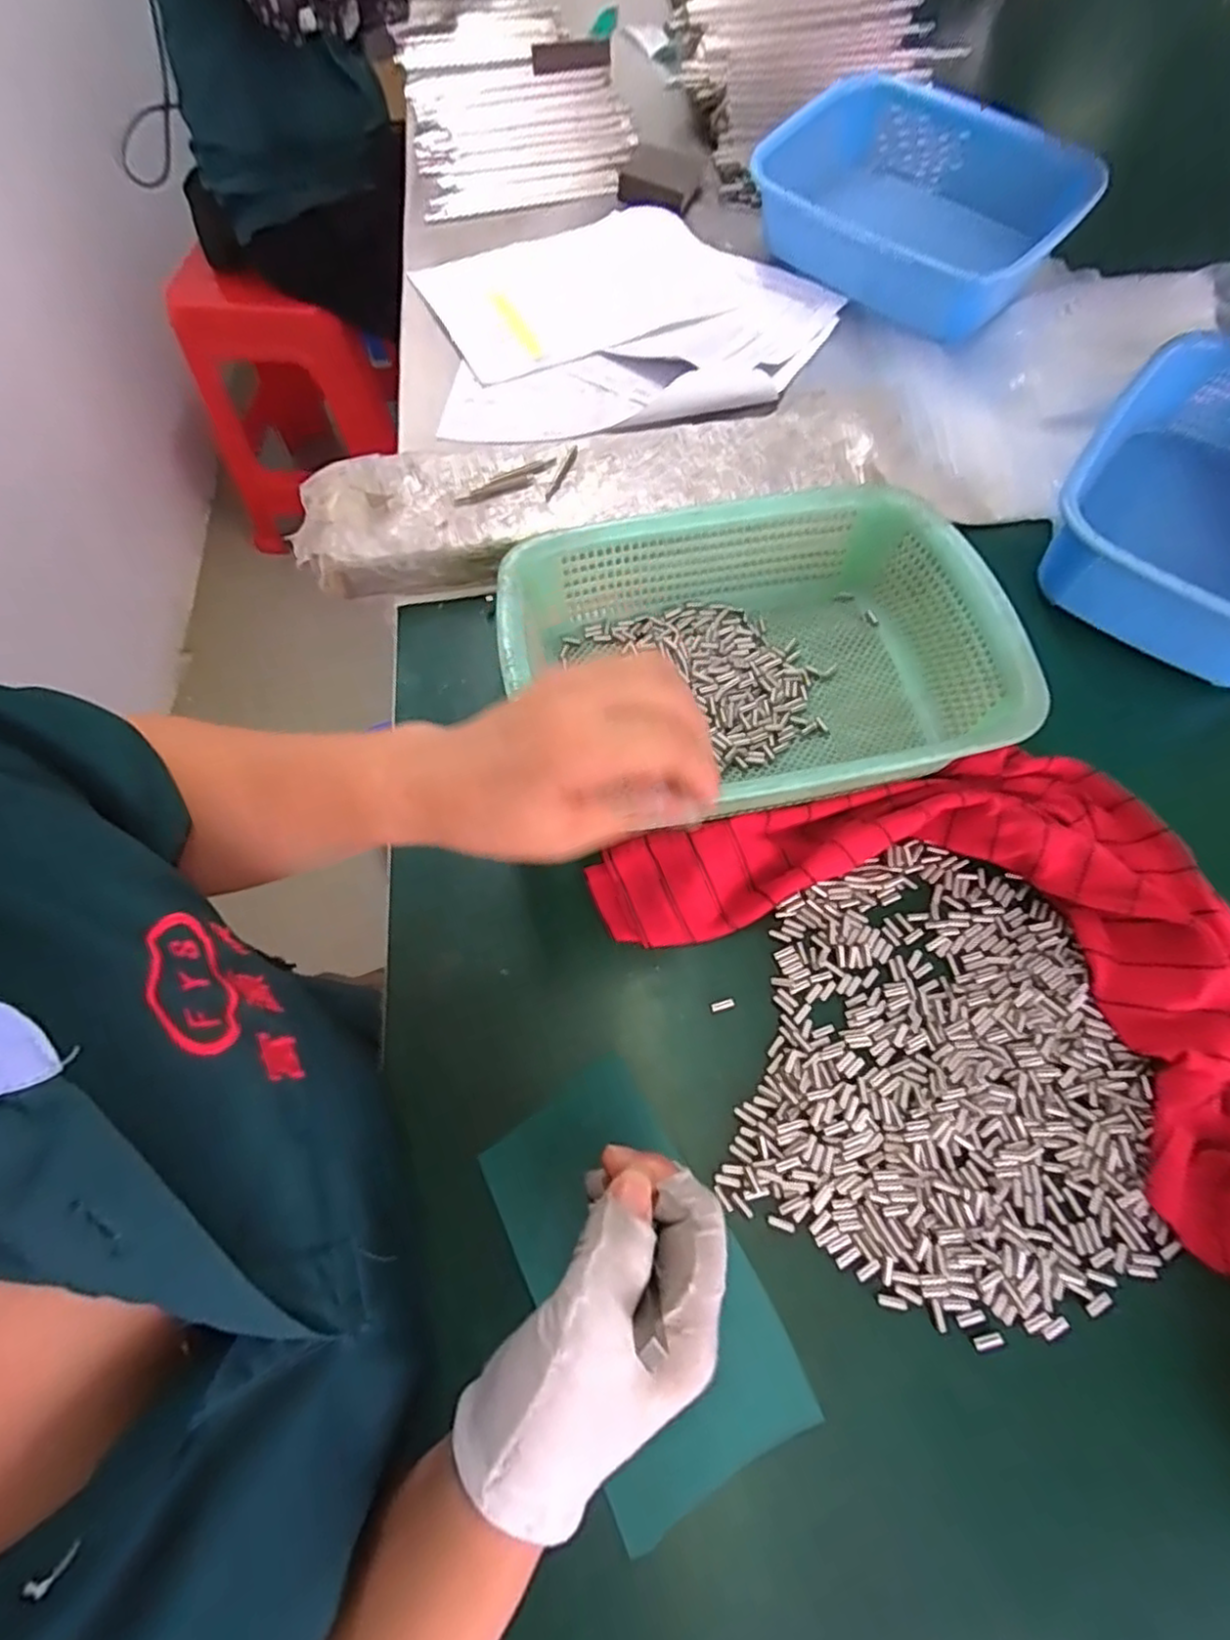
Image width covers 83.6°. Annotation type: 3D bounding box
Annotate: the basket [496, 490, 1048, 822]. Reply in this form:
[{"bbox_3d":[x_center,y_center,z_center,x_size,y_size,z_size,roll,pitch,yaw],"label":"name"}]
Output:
[{"bbox_3d":[0.082,-0.101,0.443,0.297,0.080,0.220,-10,67,-5],"label":"basket"}]

